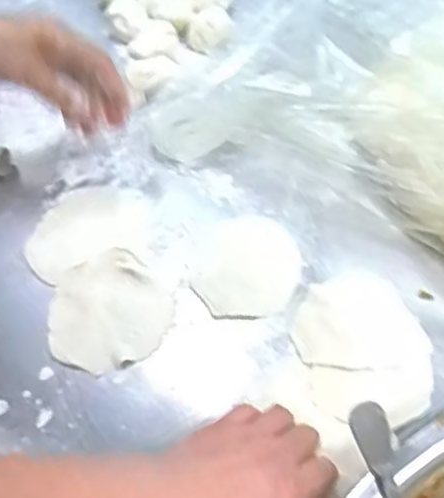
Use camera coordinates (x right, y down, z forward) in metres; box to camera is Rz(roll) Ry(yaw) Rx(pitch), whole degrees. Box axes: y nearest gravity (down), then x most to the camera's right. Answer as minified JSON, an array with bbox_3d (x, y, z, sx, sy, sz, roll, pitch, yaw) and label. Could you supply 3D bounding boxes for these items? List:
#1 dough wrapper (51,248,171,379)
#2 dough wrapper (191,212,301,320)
[{"bbox_3d":[-0.091,0.050,0.565,0.095,0.010,0.093,-29,59,-13],"label":"dough wrapper"},{"bbox_3d":[0.020,0.012,0.583,0.083,0.005,0.094,2,57,7],"label":"dough wrapper"}]

